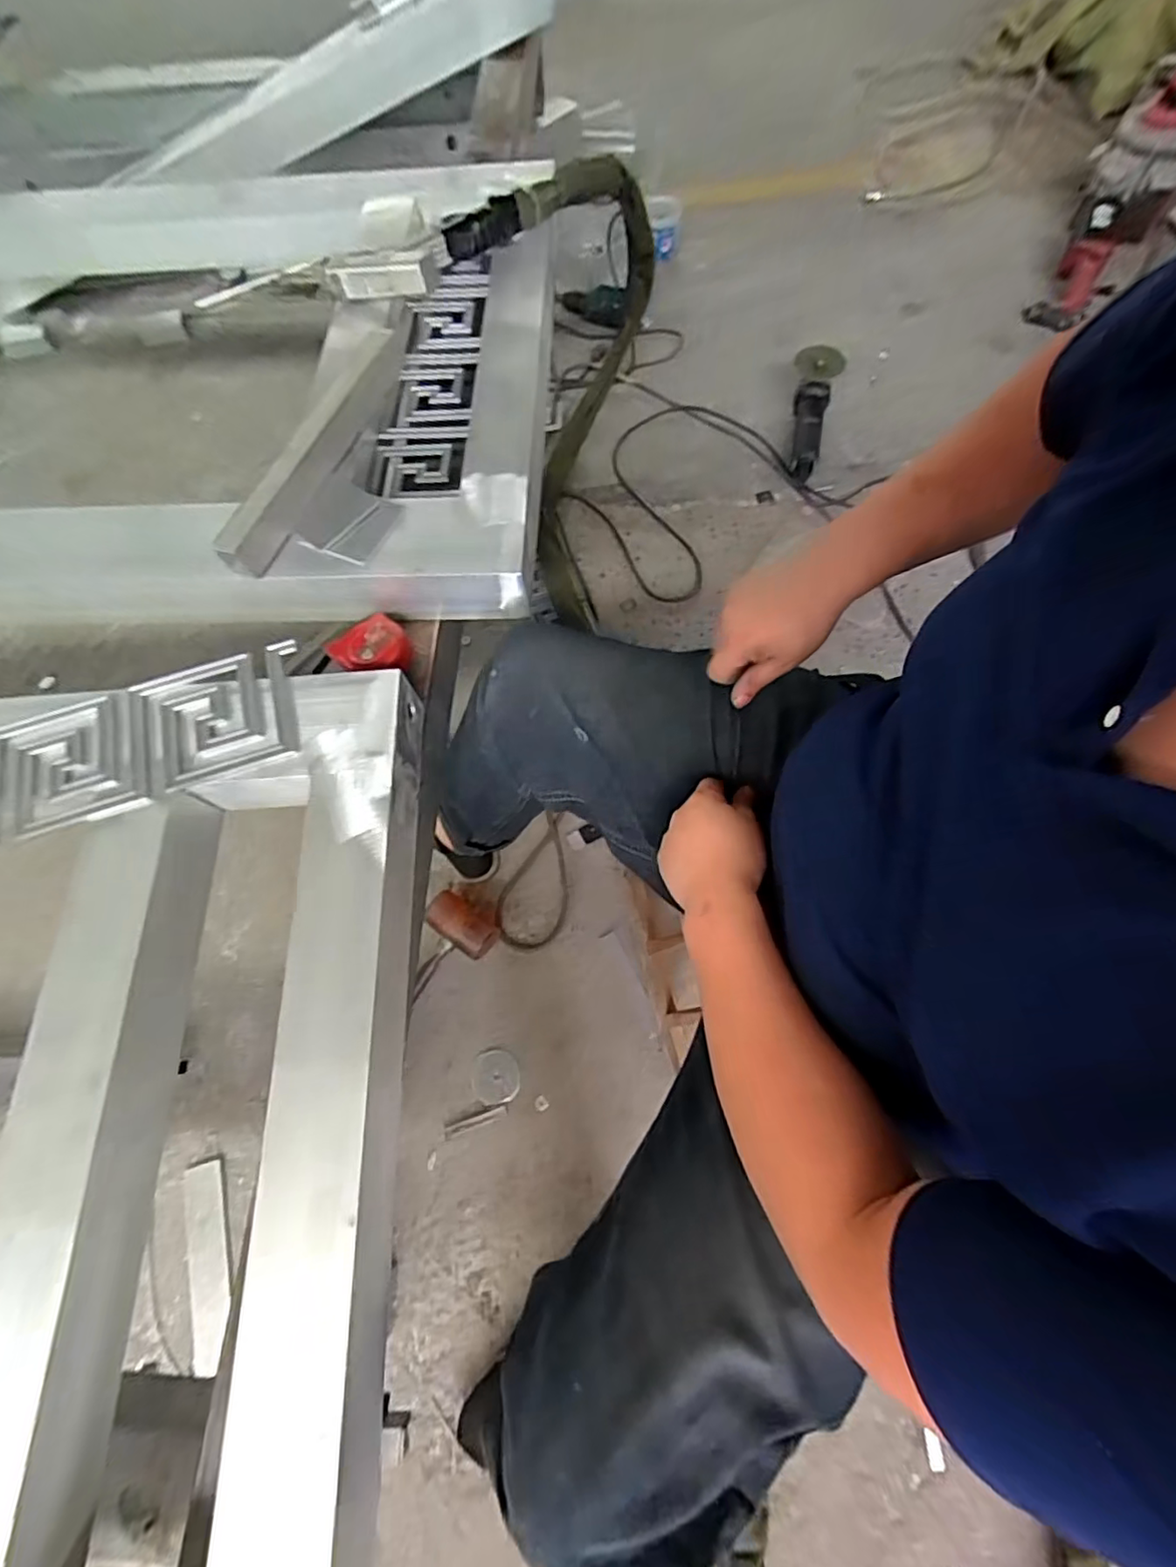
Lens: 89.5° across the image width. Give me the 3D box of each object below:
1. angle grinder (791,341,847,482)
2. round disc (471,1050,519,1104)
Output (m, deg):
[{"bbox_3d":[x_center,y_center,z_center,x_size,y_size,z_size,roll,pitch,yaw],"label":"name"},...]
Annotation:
[{"bbox_3d":[0.496,-0.847,1.331,0.111,0.080,0.391,17,71,9],"label":"angle grinder"},{"bbox_3d":[-0.134,0.425,0.861,0.066,0.004,0.068,-1,69,3],"label":"round disc"}]

